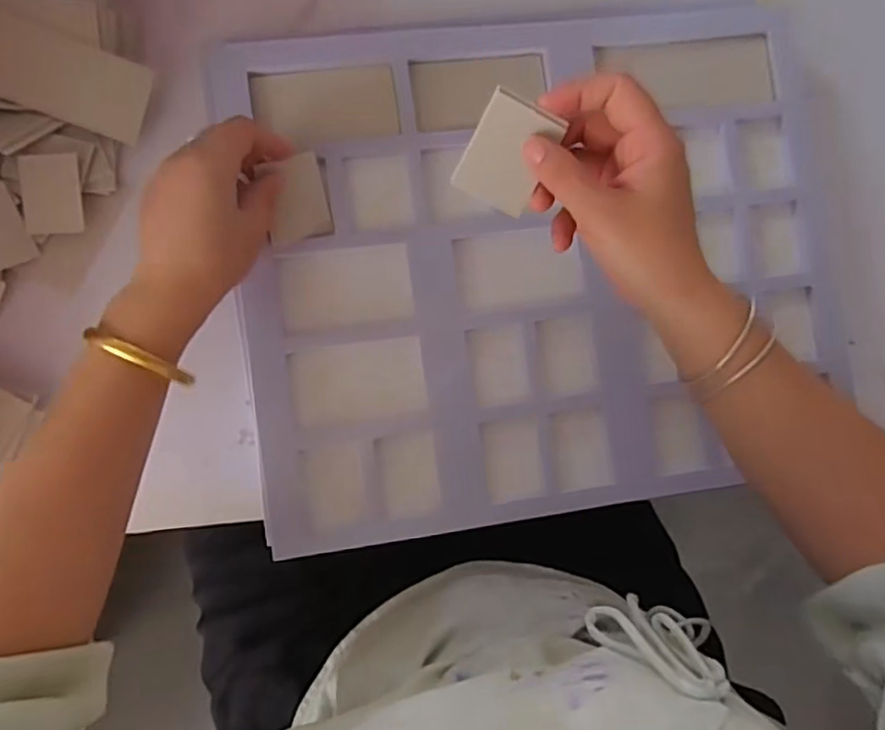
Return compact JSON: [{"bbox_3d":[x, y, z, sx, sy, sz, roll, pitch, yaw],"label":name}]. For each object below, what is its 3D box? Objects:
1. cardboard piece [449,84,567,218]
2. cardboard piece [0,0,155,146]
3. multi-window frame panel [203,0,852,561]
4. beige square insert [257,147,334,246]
[{"bbox_3d":[0.036,-0.114,0.355,0.042,0.004,0.056,26,109,-9],"label":"cardboard piece"},{"bbox_3d":[-0.289,-0.207,0.444,0.166,0.004,0.062,13,101,-16],"label":"cardboard piece"},{"bbox_3d":[0.074,-0.075,0.468,0.423,0.024,0.349,-8,84,-6],"label":"multi-window frame panel"},{"bbox_3d":[-0.097,-0.112,0.442,0.041,0.007,0.053,-17,107,-17],"label":"beige square insert"}]

